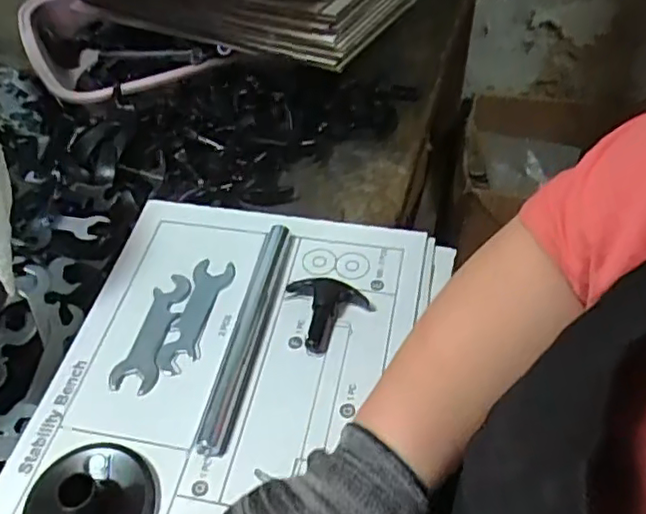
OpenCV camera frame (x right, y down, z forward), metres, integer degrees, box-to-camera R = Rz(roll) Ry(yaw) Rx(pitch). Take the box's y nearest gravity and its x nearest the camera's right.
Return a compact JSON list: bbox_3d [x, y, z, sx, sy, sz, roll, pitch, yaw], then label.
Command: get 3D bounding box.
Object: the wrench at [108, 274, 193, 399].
[{"bbox_3d":[-0.115,0.048,0.430,0.028,0.004,0.092,8,51,9],"label":"wrench"}]

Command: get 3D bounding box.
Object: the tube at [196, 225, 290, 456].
[{"bbox_3d":[-0.051,0.049,0.426,0.021,0.013,0.176,8,51,10],"label":"tube"}]

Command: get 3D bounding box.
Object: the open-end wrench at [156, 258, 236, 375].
[{"bbox_3d":[-0.087,0.040,0.438,0.029,0.004,0.094,8,51,9],"label":"open-end wrench"}]

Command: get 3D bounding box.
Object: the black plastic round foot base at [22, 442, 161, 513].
[{"bbox_3d":[-0.130,0.133,0.347,0.072,0.029,0.070,-2,50,2],"label":"black plastic round foot base"}]

